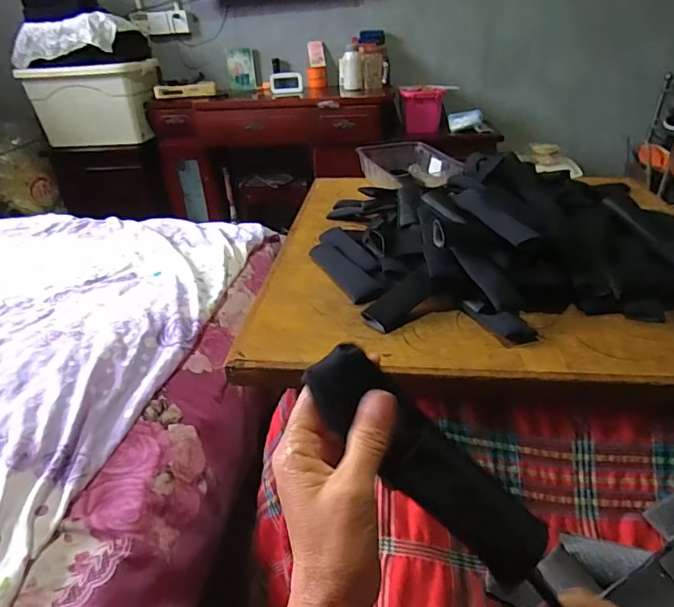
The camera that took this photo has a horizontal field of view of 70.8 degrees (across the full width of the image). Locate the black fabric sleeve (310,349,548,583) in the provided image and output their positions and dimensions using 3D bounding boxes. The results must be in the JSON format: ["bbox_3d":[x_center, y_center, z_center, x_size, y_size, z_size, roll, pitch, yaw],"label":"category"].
[{"bbox_3d":[0.052,0.097,0.278,0.174,0.031,0.042,44,40,-3],"label":"black fabric sleeve"}]

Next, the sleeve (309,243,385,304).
[{"bbox_3d":[0.006,-0.053,0.732,0.045,0.016,0.181,-17,34,-22],"label":"sleeve"}]

